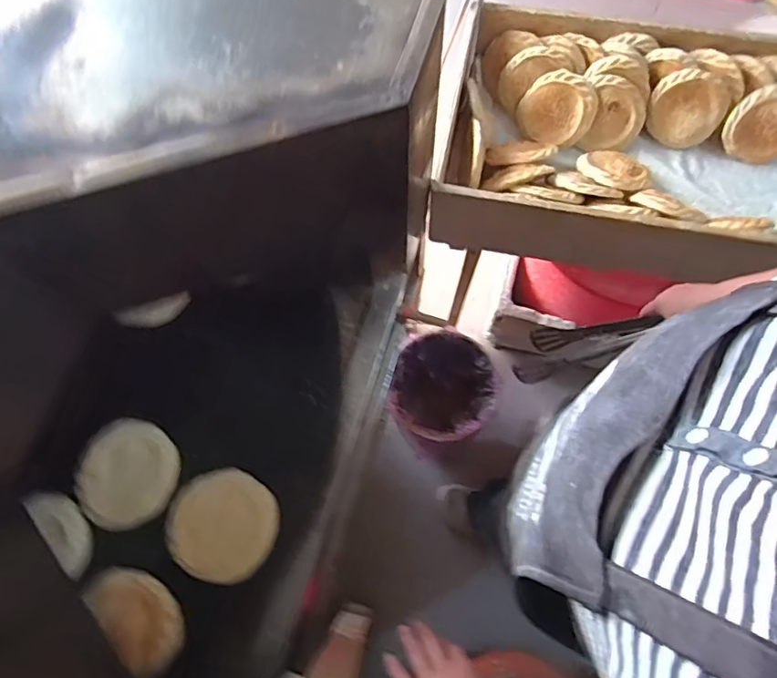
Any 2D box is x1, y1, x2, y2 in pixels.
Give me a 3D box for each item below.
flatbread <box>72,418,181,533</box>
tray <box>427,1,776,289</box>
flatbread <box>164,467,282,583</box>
[{"bbox_3d":[-0.344,0.179,0.723,0.128,0.027,0.133,0,72,1],"label":"flatbread"},{"bbox_3d":[0.540,-0.314,0.959,0.885,0.143,0.417,10,72,4],"label":"tray"},{"bbox_3d":[-0.213,0.235,0.698,0.140,0.025,0.129,0,72,1],"label":"flatbread"}]

